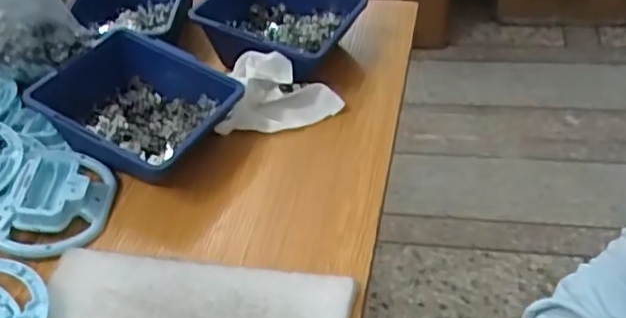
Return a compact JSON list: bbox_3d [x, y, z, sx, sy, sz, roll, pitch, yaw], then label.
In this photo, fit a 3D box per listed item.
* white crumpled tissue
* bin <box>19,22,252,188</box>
[{"bbox_3d":[-0.030,-0.061,0.578,0.103,0.046,0.055,-2,41,4],"label":"white crumpled tissue"},{"bbox_3d":[-0.148,-0.045,0.546,0.140,0.060,0.125,22,48,28],"label":"bin"}]

